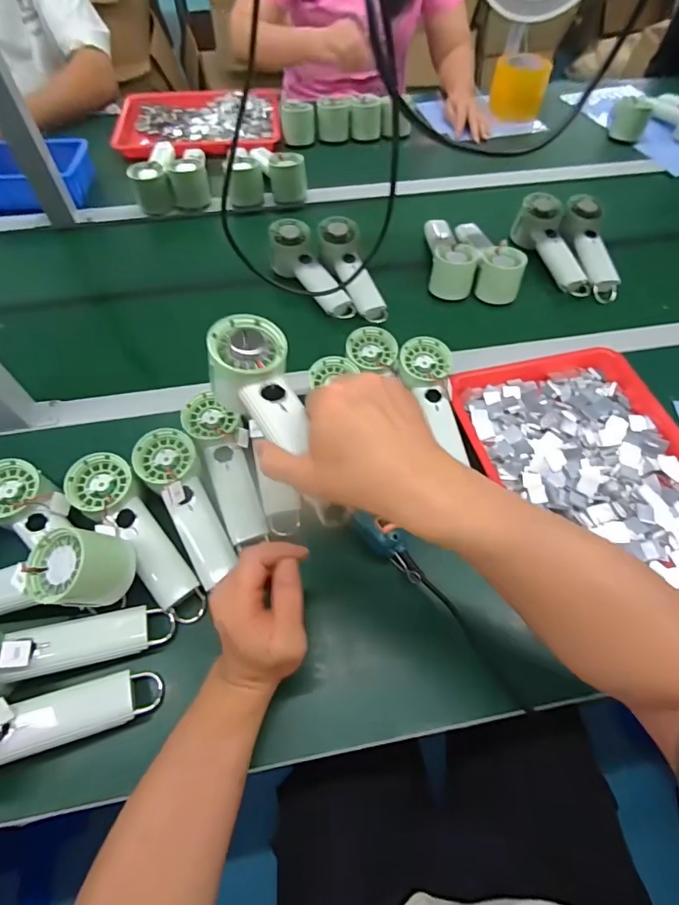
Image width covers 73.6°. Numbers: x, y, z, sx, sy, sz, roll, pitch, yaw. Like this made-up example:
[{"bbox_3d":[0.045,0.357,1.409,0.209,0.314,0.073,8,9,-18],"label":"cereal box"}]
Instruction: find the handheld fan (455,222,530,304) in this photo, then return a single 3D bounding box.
[{"bbox_3d":[0.239,-0.319,0.726,0.069,0.063,0.157,-2,59,-1],"label":"handheld fan"}]

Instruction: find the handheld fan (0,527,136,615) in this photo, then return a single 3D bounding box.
[{"bbox_3d":[-0.276,0.117,0.414,0.175,0.071,0.065,-13,57,17],"label":"handheld fan"}]

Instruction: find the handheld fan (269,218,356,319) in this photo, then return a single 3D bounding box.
[{"bbox_3d":[-0.041,-0.275,0.708,0.062,0.056,0.189,-32,76,-18],"label":"handheld fan"}]

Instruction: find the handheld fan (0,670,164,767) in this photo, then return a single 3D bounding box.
[{"bbox_3d":[-0.255,0.230,0.379,0.198,0.058,0.062,-7,58,-23],"label":"handheld fan"}]

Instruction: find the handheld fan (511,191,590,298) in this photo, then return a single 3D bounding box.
[{"bbox_3d":[0.352,-0.331,0.746,0.052,0.066,0.187,-15,73,-9],"label":"handheld fan"}]

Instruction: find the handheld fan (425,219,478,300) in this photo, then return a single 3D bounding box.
[{"bbox_3d":[0.171,-0.332,0.733,0.070,0.071,0.160,-1,59,0],"label":"handheld fan"}]

